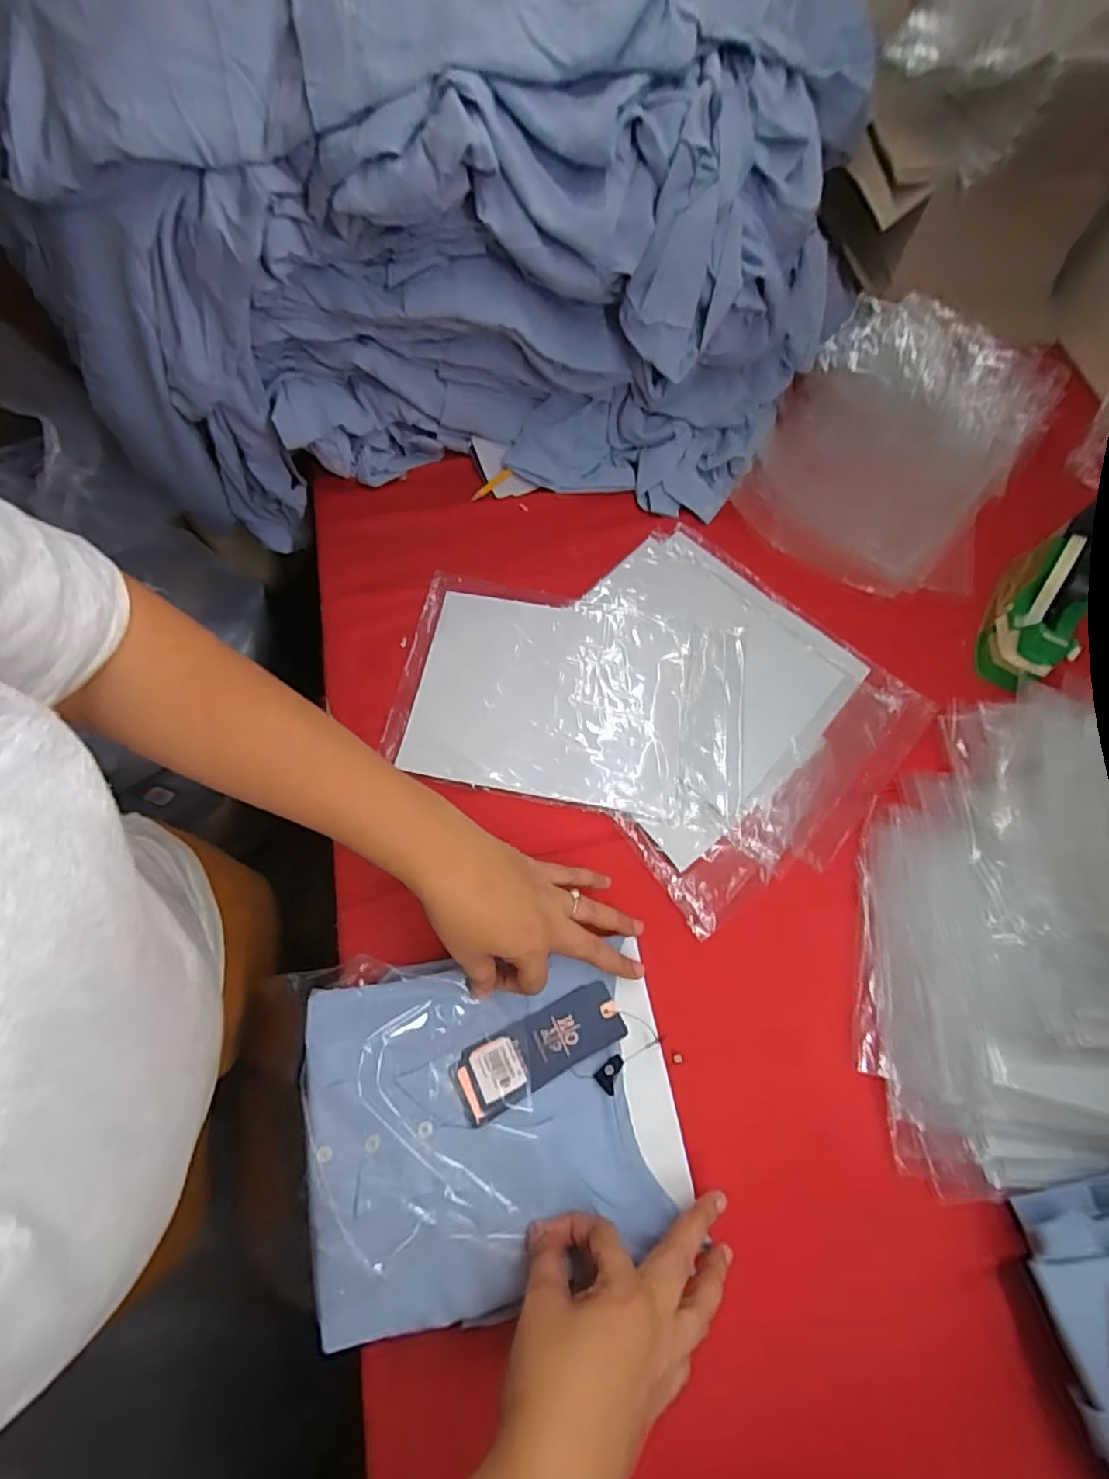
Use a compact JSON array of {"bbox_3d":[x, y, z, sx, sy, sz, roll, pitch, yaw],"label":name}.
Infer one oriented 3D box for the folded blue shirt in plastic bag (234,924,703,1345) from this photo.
[{"bbox_3d":[-0.062,0.268,0.426,0.292,0.034,0.216,-7,67,-5],"label":"folded blue shirt in plastic bag"}]

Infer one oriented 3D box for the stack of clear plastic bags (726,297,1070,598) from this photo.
[{"bbox_3d":[0.407,-0.357,0.706,0.271,0.055,0.388,30,69,10],"label":"stack of clear plastic bags"}]

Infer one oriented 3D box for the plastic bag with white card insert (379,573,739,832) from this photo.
[{"bbox_3d":[0.018,-0.042,0.583,0.327,0.008,0.216,11,67,2],"label":"plastic bag with white card insert"}]

